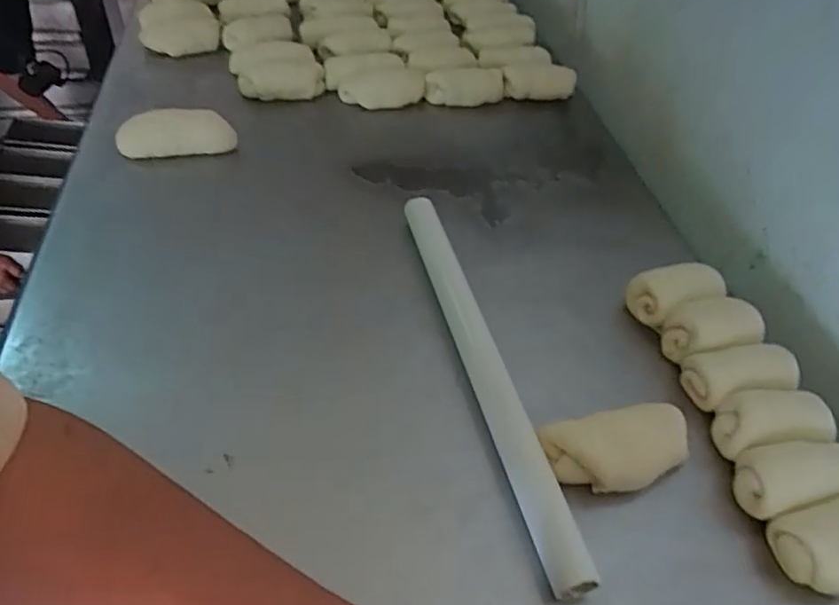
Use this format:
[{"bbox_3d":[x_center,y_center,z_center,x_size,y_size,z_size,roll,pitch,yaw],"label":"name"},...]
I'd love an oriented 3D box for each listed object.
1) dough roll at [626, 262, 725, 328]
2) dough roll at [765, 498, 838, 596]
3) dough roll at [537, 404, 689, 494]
[{"bbox_3d":[0.248,-0.005,0.588,0.084,0.050,0.052,-11,49,-17],"label":"dough roll"},{"bbox_3d":[0.296,0.175,0.428,0.081,0.052,0.057,-12,50,-18],"label":"dough roll"},{"bbox_3d":[0.155,0.116,0.466,0.116,0.041,0.060,-8,49,-14],"label":"dough roll"}]

